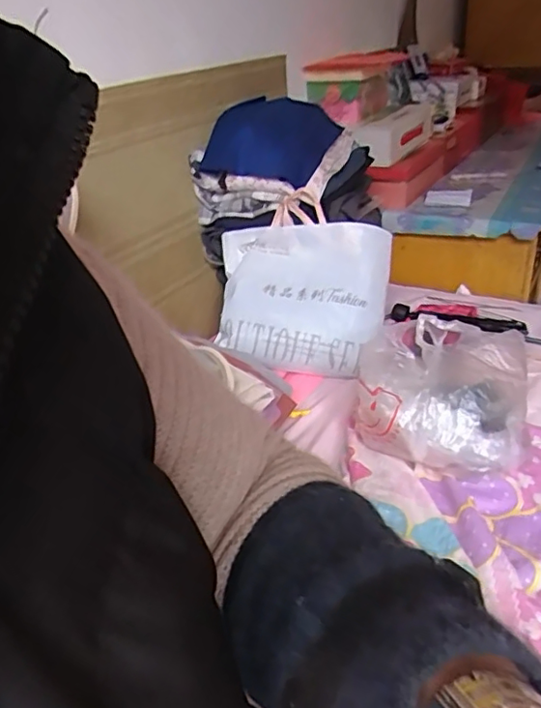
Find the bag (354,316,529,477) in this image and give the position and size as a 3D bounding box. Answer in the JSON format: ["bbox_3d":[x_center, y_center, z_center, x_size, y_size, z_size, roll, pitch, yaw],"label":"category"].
[{"bbox_3d":[0.227,0.045,0.775,0.220,0.098,0.201,8,33,22],"label":"bag"}]

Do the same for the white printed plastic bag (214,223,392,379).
[{"bbox_3d":[0.058,-0.101,1.032,0.299,0.264,0.092,4,-11,-1],"label":"white printed plastic bag"}]

